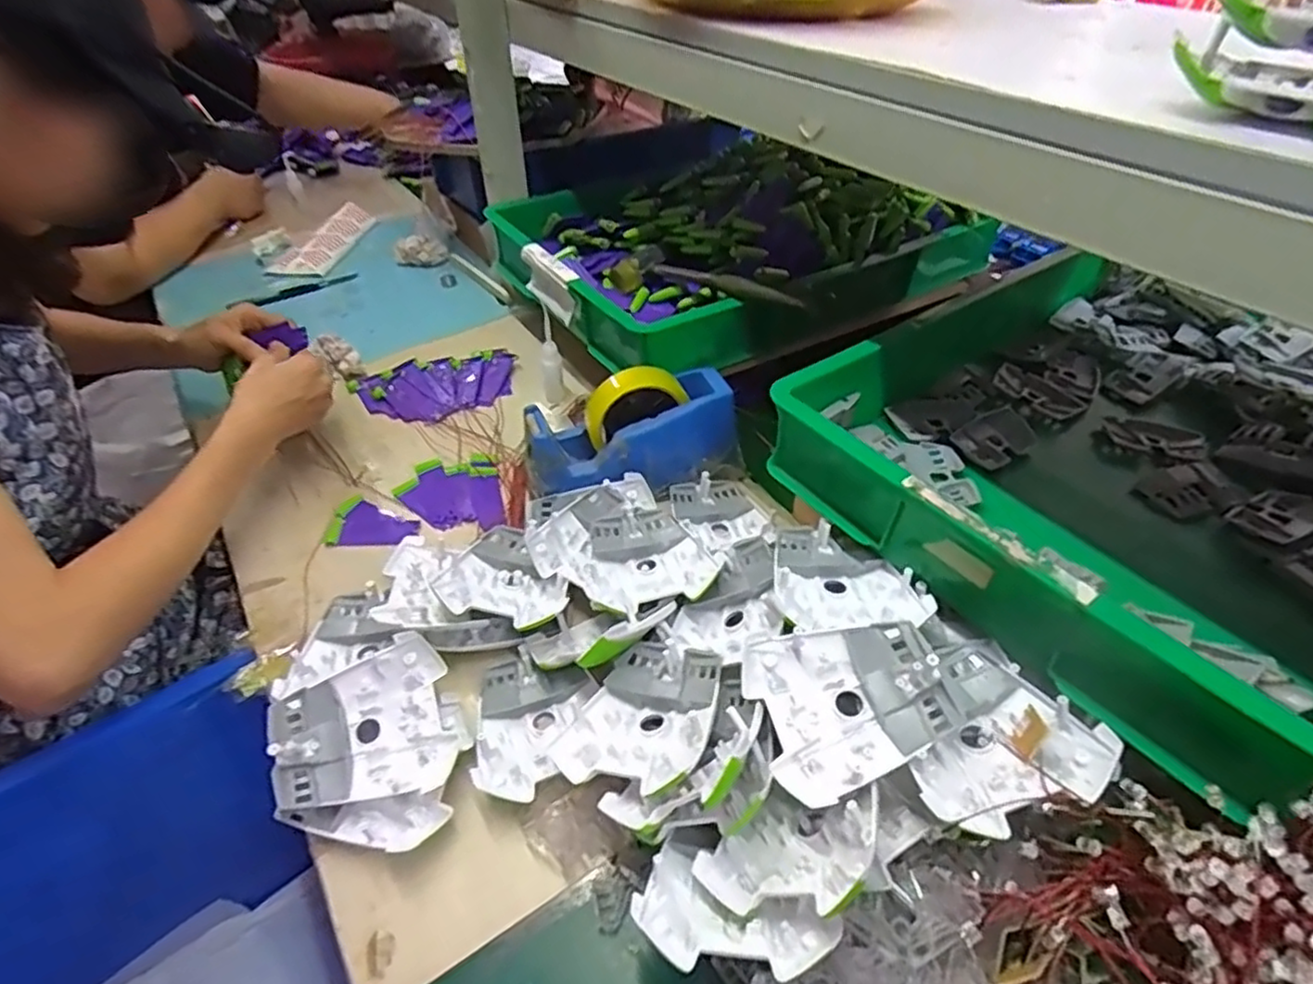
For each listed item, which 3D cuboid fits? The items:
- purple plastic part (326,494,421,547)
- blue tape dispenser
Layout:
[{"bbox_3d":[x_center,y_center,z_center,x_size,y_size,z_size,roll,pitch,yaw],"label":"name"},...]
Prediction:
[{"bbox_3d":[-0.262,0.024,0.634,0.079,0.005,0.063,-3,43,-3],"label":"purple plastic part"},{"bbox_3d":[-0.020,-0.051,0.623,0.194,0.110,0.074,-12,44,-12],"label":"blue tape dispenser"}]

